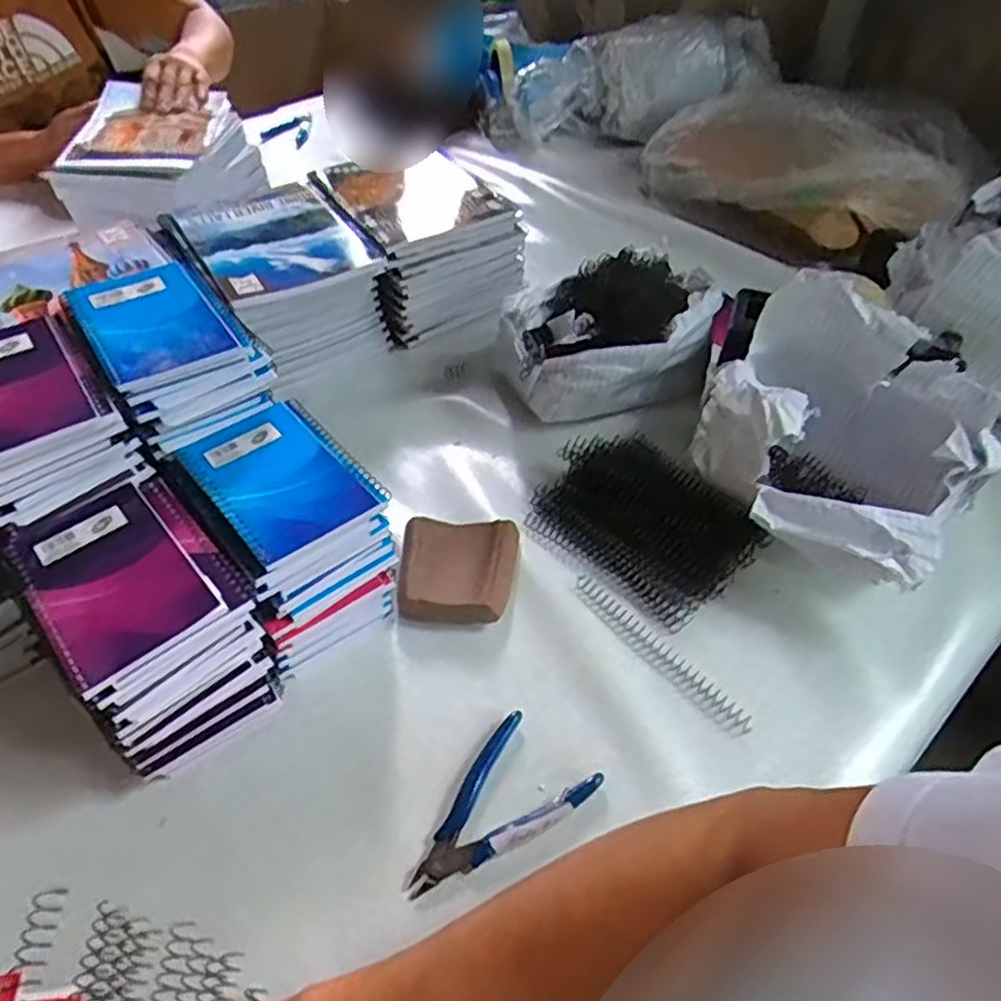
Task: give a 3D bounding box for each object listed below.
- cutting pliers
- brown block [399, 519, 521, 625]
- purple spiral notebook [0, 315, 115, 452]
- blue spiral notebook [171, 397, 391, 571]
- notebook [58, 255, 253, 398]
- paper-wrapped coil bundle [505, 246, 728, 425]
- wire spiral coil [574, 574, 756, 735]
[{"bbox_3d":[-0.005,0.185,0.420,0.070,0.012,0.120,35,54,28],"label":"cutting pliers"},{"bbox_3d":[-0.032,0.052,0.537,0.087,0.023,0.087,2,46,0],"label":"brown block"},{"bbox_3d":[-0.307,-0.073,0.437,0.087,0.008,0.120,-30,54,-27],"label":"purple spiral notebook"},{"bbox_3d":[-0.144,-0.019,0.462,0.091,0.006,0.125,-31,55,-28],"label":"blue spiral notebook"},{"bbox_3d":[-0.239,-0.124,0.486,0.088,0.014,0.128,-29,53,-26],"label":"notebook"},{"bbox_3d":[0.103,-0.143,0.656,0.194,0.114,0.123,-8,47,-9],"label":"paper-wrapped coil bundle"},{"bbox_3d":[0.110,0.107,0.502,0.020,0.008,0.157,-31,54,-28],"label":"wire spiral coil"}]

